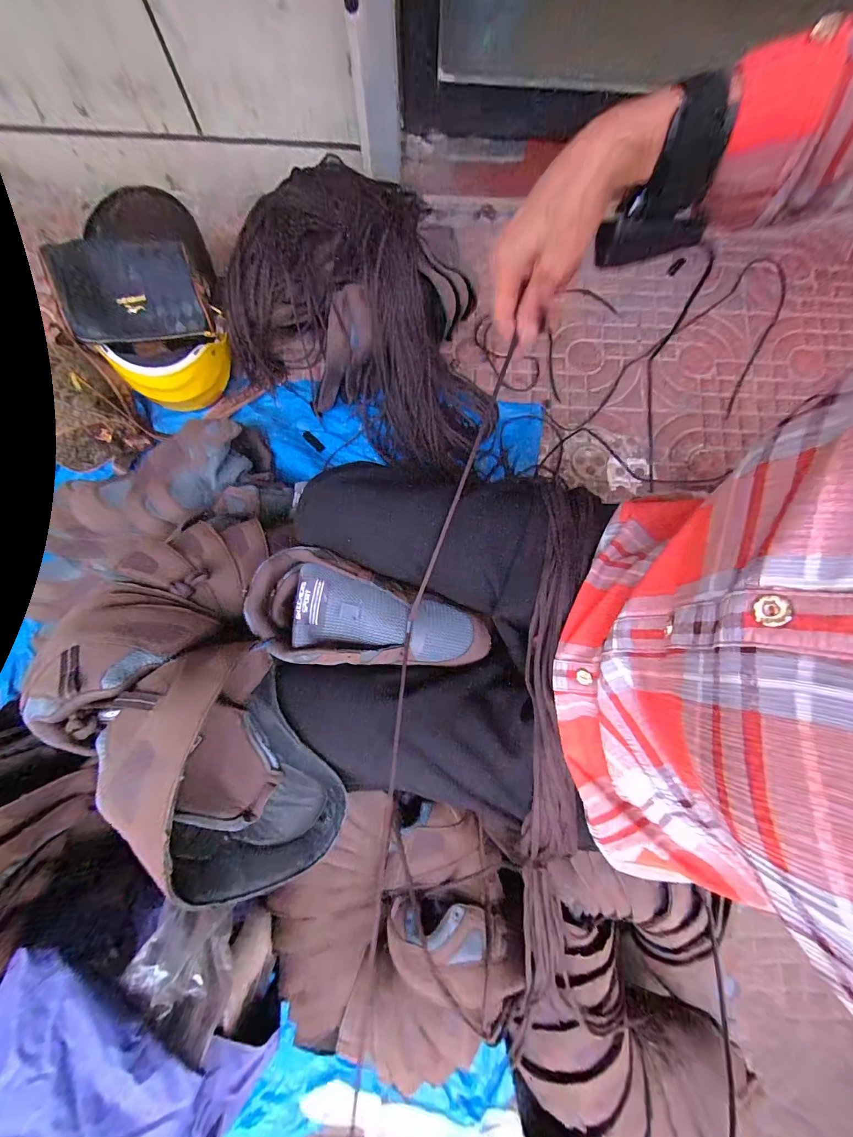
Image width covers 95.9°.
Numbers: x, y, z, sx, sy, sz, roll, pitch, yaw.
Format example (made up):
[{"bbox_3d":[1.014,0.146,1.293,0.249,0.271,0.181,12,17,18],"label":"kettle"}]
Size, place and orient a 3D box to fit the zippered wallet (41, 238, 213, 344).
[{"bbox_3d":[-0.498,-0.467,0.642,0.204,0.020,0.145,-17,107,-15],"label":"zippered wallet"}]

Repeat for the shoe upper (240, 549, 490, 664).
[{"bbox_3d":[-0.052,0.048,0.376,0.225,0.051,0.098,14,80,-9],"label":"shoe upper"}]

